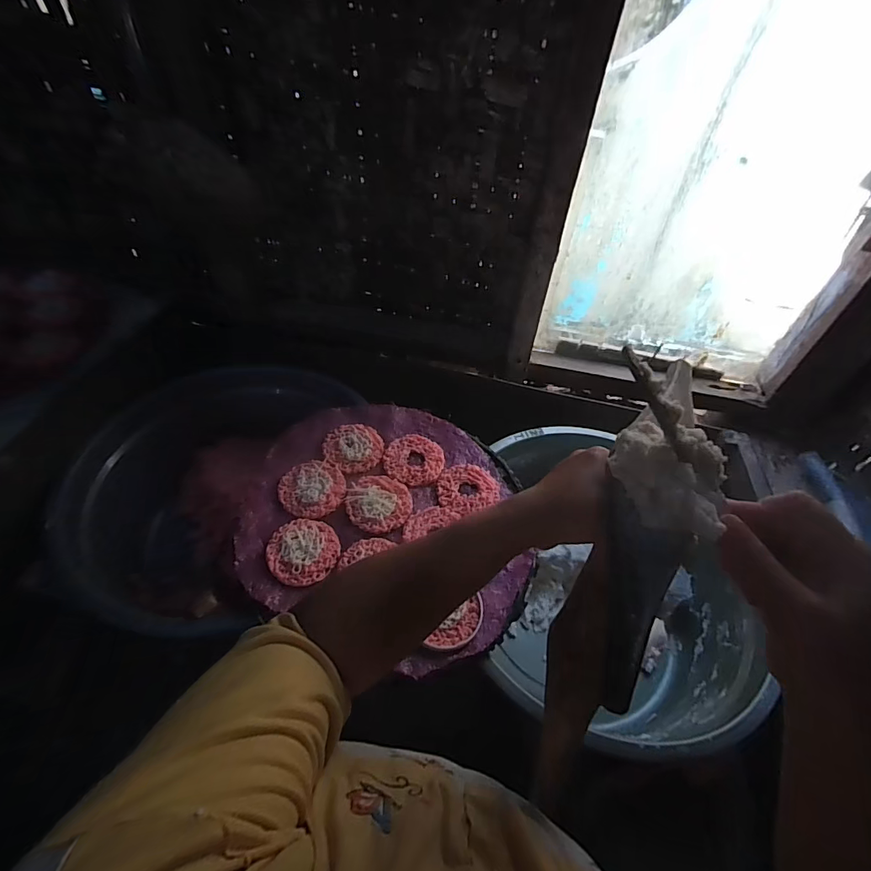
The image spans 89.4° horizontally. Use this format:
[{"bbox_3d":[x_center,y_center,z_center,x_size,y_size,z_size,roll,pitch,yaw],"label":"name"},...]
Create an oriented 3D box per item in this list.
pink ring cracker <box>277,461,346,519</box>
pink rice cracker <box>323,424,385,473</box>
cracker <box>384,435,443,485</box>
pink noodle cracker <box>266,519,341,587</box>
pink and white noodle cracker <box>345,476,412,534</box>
[{"bbox_3d":[-0.156,0.065,0.560,0.082,0.008,0.078,3,49,-4],"label":"pink ring cracker"},{"bbox_3d":[-0.112,0.015,0.609,0.077,0.006,0.078,3,49,-4],"label":"pink rice cracker"},{"bbox_3d":[-0.029,0.032,0.606,0.078,0.004,0.082,3,49,-4],"label":"cracker"},{"bbox_3d":[-0.151,0.130,0.505,0.077,0.005,0.081,-21,54,-23],"label":"pink noodle cracker"},{"bbox_3d":[-0.072,0.083,0.558,0.078,0.004,0.078,3,49,-4],"label":"pink and white noodle cracker"}]

